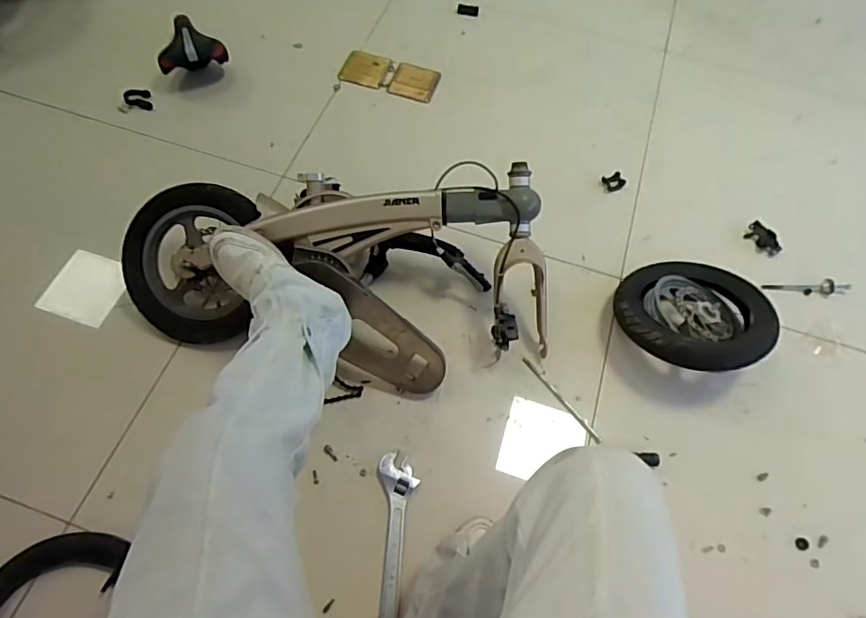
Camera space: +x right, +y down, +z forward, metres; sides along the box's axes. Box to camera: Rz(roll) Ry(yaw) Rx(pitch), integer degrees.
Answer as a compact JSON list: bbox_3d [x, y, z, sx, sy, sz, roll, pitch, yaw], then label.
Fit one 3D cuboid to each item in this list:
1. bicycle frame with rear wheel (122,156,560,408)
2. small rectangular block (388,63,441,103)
[{"bbox_3d":[-0.182,-0.051,1.025,0.794,0.216,0.382,-3,62,-4],"label":"bicycle frame with rear wheel"},{"bbox_3d":[-0.052,-0.605,1.456,0.126,0.008,0.127,15,62,6],"label":"small rectangular block"}]

